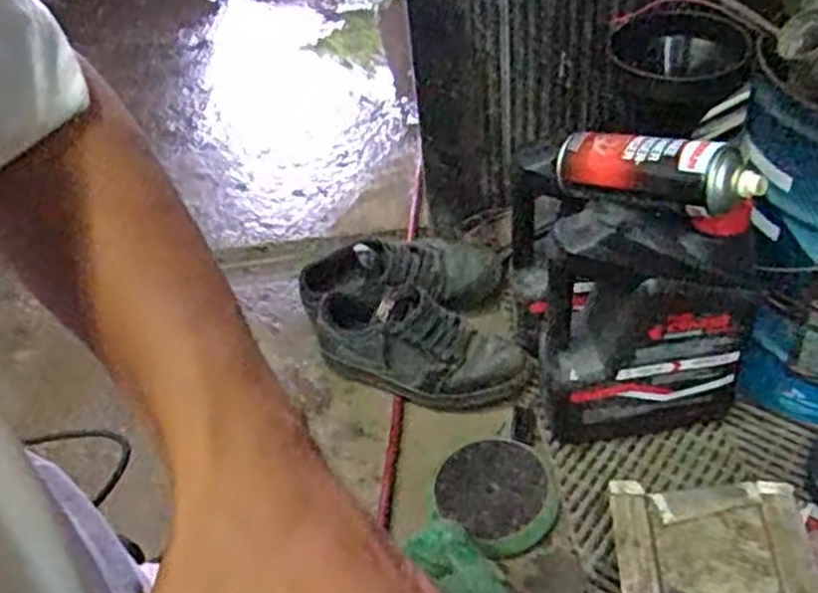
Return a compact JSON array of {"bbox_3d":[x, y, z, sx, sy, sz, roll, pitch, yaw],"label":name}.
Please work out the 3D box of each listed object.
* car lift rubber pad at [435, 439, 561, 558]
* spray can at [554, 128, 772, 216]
[{"bbox_3d":[0.097,0.213,0.867,0.118,0.020,0.135,-35,49,-25],"label":"car lift rubber pad"},{"bbox_3d":[0.230,-0.116,0.728,0.057,0.060,0.199,-3,17,-45],"label":"spray can"}]

